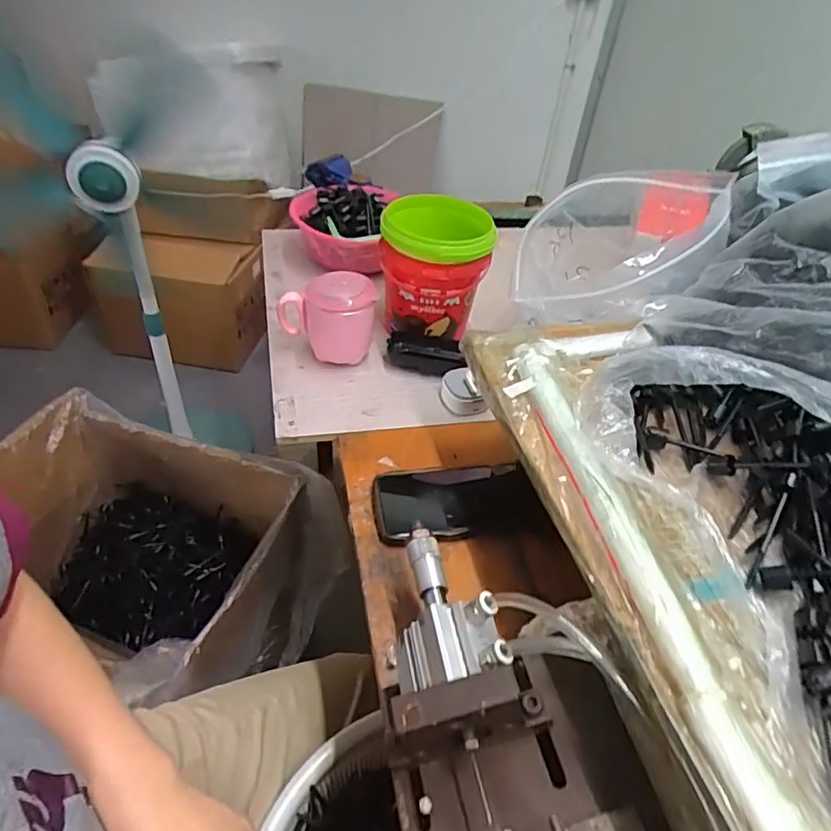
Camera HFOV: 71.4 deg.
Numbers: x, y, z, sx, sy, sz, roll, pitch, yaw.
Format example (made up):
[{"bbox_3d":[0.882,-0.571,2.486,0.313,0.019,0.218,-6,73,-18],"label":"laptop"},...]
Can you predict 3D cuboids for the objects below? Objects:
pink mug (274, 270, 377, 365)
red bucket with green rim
[{"bbox_3d":[-0.105,-0.112,0.686,0.109,0.097,0.071,3,42,-5],"label":"pink mug"},{"bbox_3d":[0.021,-0.181,0.712,0.128,0.133,0.116,1,42,-7],"label":"red bucket with green rim"}]

